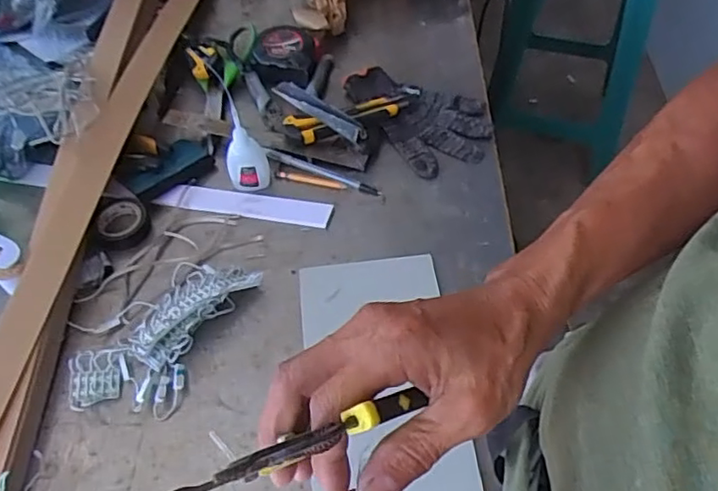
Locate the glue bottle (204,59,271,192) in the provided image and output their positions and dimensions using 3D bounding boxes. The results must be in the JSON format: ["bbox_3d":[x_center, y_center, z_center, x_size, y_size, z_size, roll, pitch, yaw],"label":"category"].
[{"bbox_3d":[-0.126,-0.122,0.649,0.045,0.143,0.043,-12,55,-7],"label":"glue bottle"}]

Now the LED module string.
[{"bbox_3d":[-0.181,0.081,0.570,0.096,0.035,0.185,30,60,21],"label":"LED module string"}]

